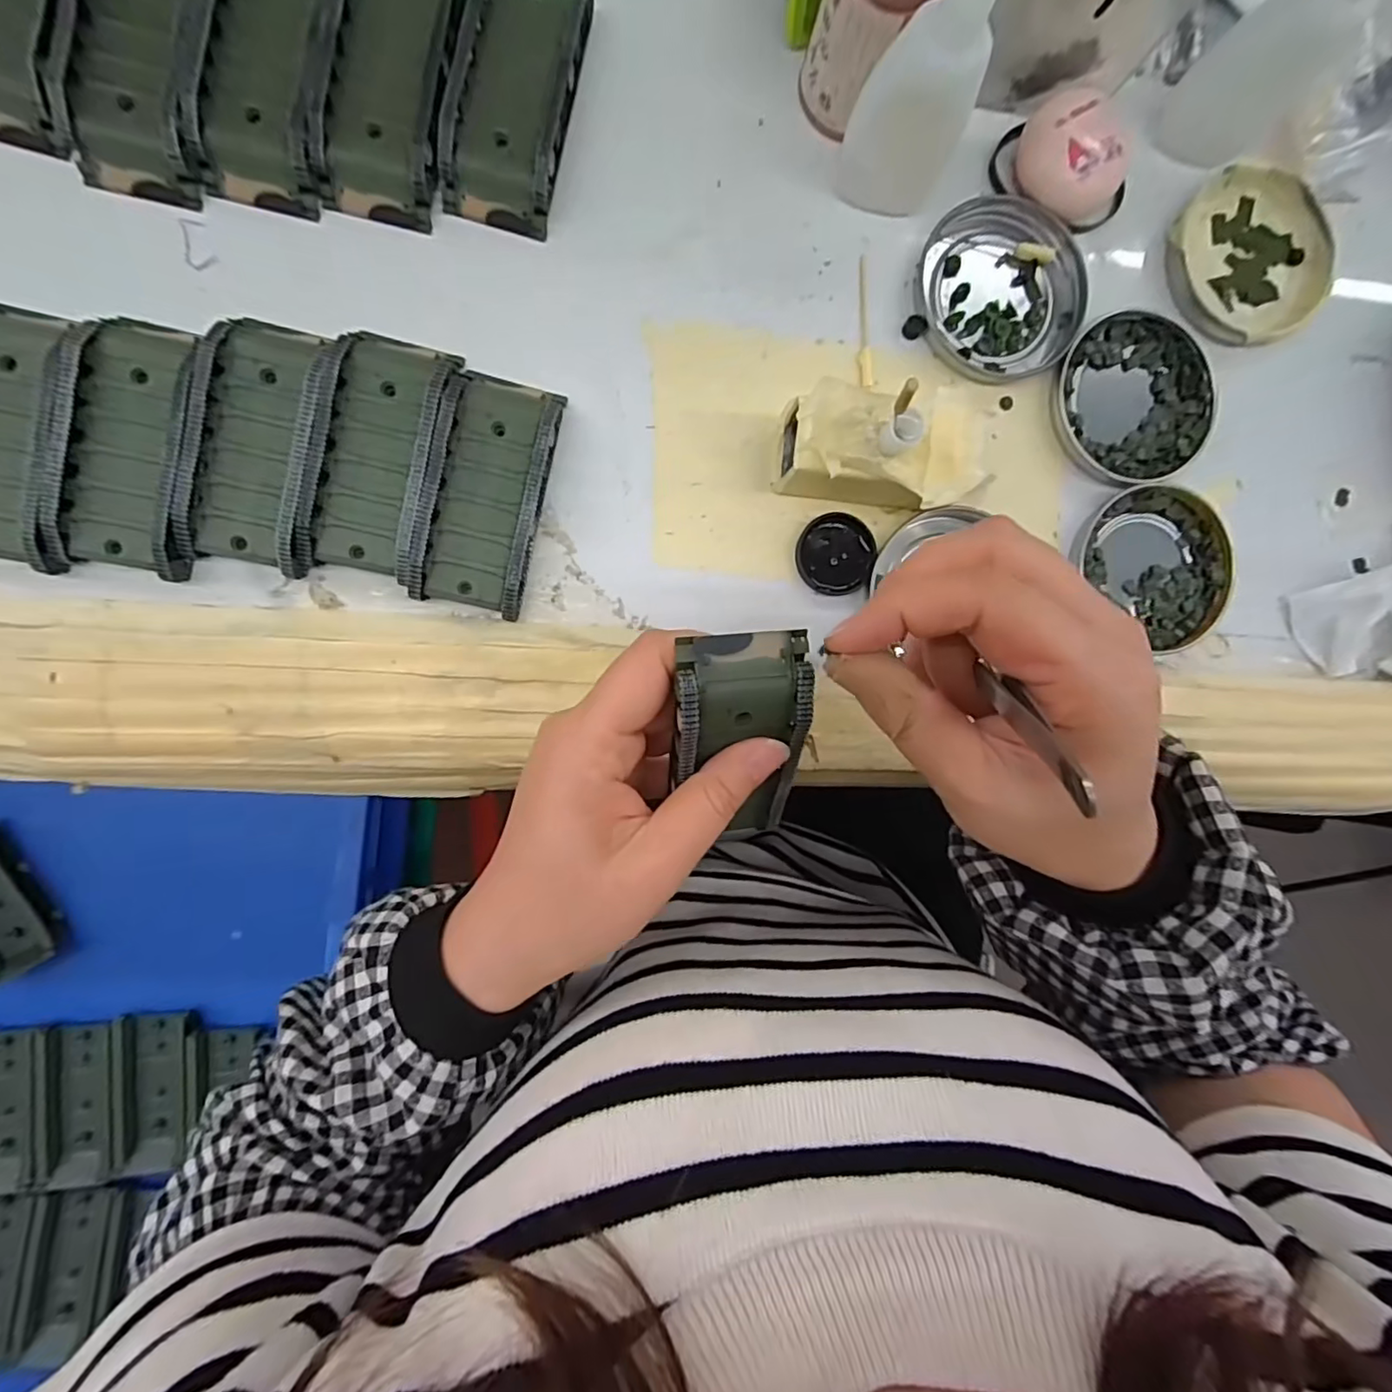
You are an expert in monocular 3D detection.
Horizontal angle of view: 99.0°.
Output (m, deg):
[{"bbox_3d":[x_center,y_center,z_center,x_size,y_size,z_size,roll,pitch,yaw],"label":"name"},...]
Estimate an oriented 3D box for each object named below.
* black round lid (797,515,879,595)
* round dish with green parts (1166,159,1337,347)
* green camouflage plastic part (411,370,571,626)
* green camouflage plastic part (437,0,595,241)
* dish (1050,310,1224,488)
[{"bbox_3d":[0.063,-0.064,0.268,0.034,0.006,0.035,0,94,-7],"label":"black round lid"},{"bbox_3d":[0.266,-0.211,0.287,0.081,0.012,0.078,0,91,-7],"label":"round dish with green parts"},{"bbox_3d":[-0.085,-0.084,0.245,0.043,0.017,0.094,12,92,-8],"label":"green camouflage plastic part"},{"bbox_3d":[-0.074,-0.242,0.243,0.045,0.021,0.089,11,92,-8],"label":"green camouflage plastic part"},{"bbox_3d":[0.208,-0.141,0.282,0.075,0.010,0.077,0,94,-7],"label":"dish"}]

